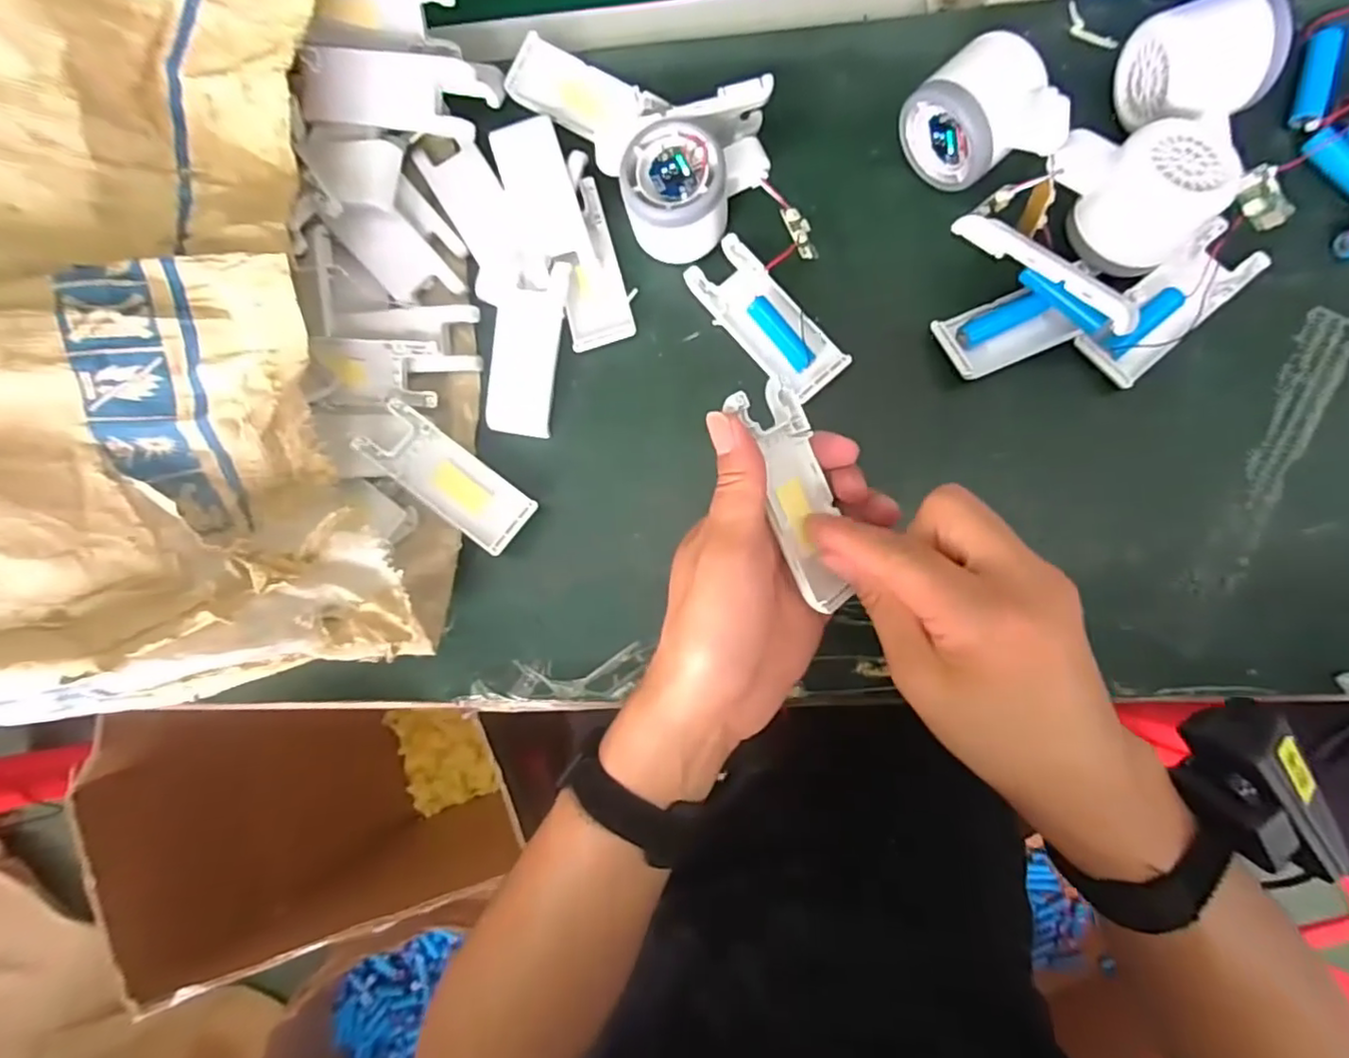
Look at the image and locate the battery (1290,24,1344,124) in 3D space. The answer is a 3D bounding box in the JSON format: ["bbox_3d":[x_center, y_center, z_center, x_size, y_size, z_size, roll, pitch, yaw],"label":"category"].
[{"bbox_3d":[0.356,-0.252,0.351,0.013,0.012,0.053,12,86,7],"label":"battery"}]

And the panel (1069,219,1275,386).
[{"bbox_3d":[0.271,-0.124,0.345,0.103,0.017,0.038,-41,82,1],"label":"panel"}]

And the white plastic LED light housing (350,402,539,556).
[{"bbox_3d":[-0.132,-0.030,0.372,0.102,0.014,0.040,38,78,0],"label":"white plastic LED light housing"}]

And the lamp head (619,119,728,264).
[{"bbox_3d":[0.001,-0.188,0.359,0.056,0.045,0.060,-2,85,5],"label":"lamp head"}]

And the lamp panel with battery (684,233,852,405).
[{"bbox_3d":[0.054,-0.123,0.372,0.043,0.014,0.104,-43,82,1],"label":"lamp panel with battery"}]

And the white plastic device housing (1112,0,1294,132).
[{"bbox_3d":[0.275,-0.242,0.334,0.049,0.055,0.056,-12,84,4],"label":"white plastic device housing"}]

